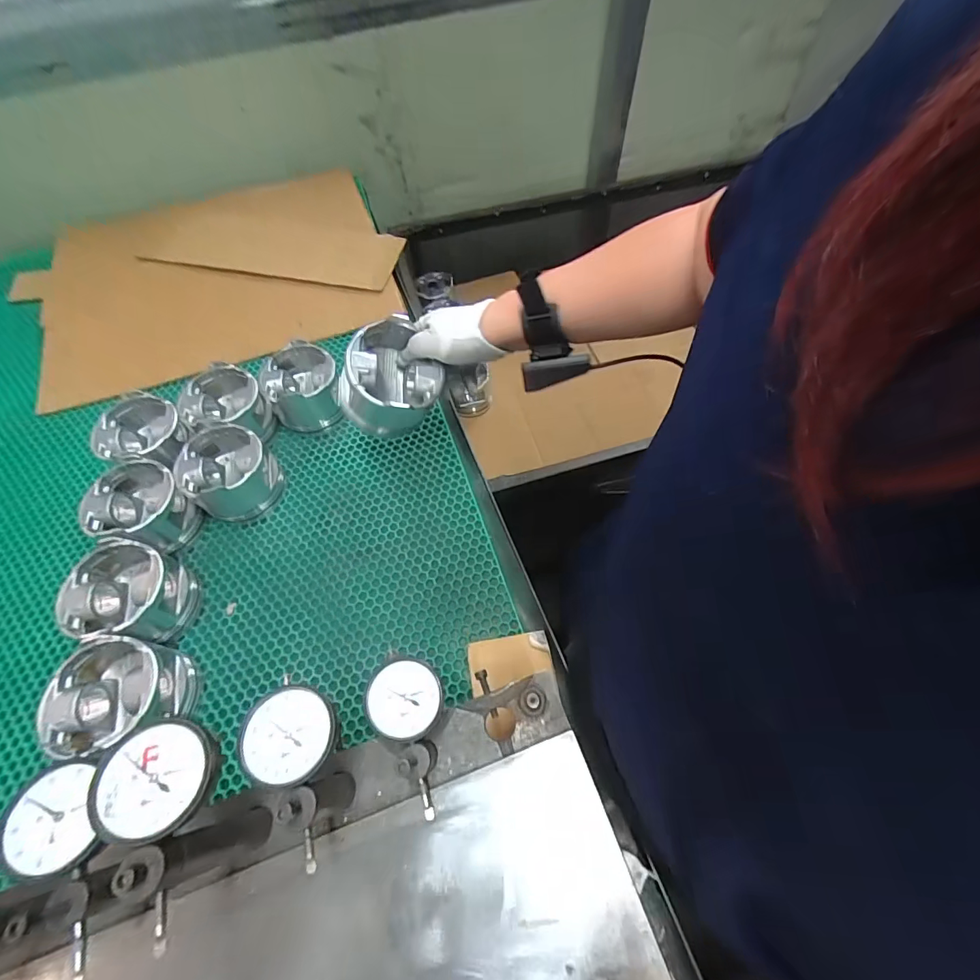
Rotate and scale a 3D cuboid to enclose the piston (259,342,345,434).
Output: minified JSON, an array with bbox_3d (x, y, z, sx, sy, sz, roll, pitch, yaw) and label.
[{"bbox_3d":[-0.258,-0.141,0.623,0.092,0.082,0.099,-1,59,2],"label":"piston"}]

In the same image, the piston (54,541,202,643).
[{"bbox_3d":[-0.385,0.120,0.480,0.095,0.085,0.103,0,59,3],"label":"piston"}]

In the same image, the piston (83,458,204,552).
[{"bbox_3d":[-0.414,0.025,0.533,0.101,0.086,0.092,-1,59,2],"label":"piston"}]

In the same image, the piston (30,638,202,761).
[{"bbox_3d":[-0.353,0.198,0.434,0.092,0.084,0.090,-17,60,-7],"label":"piston"}]

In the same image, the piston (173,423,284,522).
[{"bbox_3d":[-0.327,-0.023,0.558,0.098,0.083,0.106,-1,59,2],"label":"piston"}]

